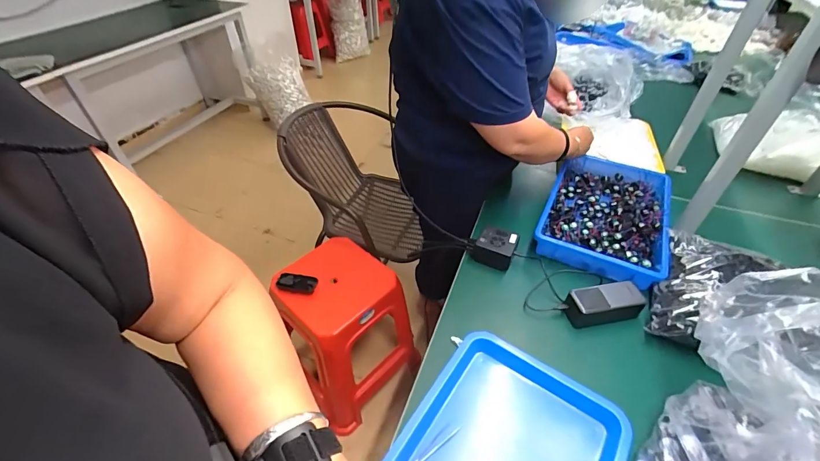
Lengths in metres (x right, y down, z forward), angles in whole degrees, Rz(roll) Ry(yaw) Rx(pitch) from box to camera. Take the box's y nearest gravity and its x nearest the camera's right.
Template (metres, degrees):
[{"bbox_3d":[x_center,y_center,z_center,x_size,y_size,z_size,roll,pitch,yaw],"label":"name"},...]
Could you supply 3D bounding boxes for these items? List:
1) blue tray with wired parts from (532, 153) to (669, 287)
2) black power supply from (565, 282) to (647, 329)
[{"bbox_3d":[0.449,-0.047,0.866,0.252,0.059,0.404,21,47,21],"label":"blue tray with wired parts"},{"bbox_3d":[0.349,0.135,0.681,0.131,0.047,0.060,-7,44,-7],"label":"black power supply"}]

